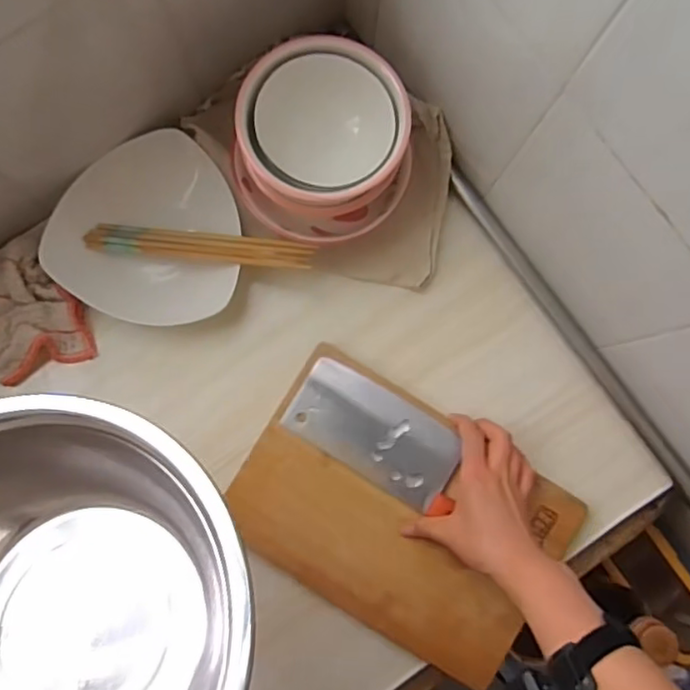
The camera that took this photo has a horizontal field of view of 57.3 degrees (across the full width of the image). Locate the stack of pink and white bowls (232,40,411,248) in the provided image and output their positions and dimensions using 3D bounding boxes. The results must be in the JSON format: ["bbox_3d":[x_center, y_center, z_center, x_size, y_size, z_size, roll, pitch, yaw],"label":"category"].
[{"bbox_3d":[-0.018,-0.189,0.605,0.171,0.112,0.152,22,85,1],"label":"stack of pink and white bowls"}]

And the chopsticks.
[{"bbox_3d":[-0.145,-0.101,0.641,0.227,0.008,0.027,5,85,0],"label":"chopsticks"}]

